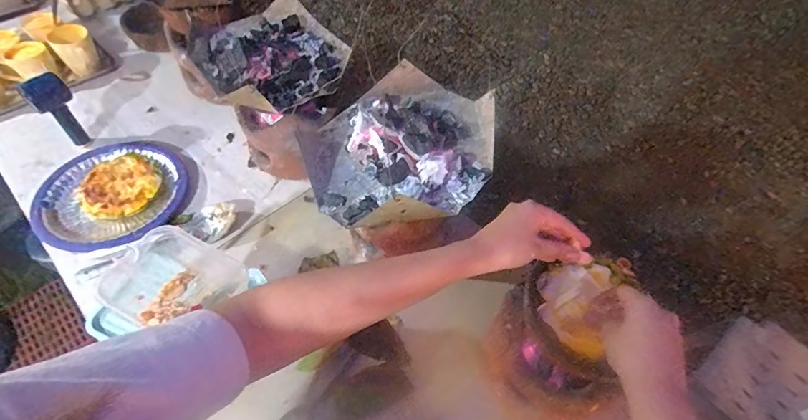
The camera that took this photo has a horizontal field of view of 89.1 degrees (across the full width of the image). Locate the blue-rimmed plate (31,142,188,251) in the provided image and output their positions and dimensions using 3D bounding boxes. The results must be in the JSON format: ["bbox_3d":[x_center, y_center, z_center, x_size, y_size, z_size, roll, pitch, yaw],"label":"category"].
[{"bbox_3d":[-0.556,-0.037,0.781,0.249,0.043,0.242,1,54,-2],"label":"blue-rimmed plate"}]

